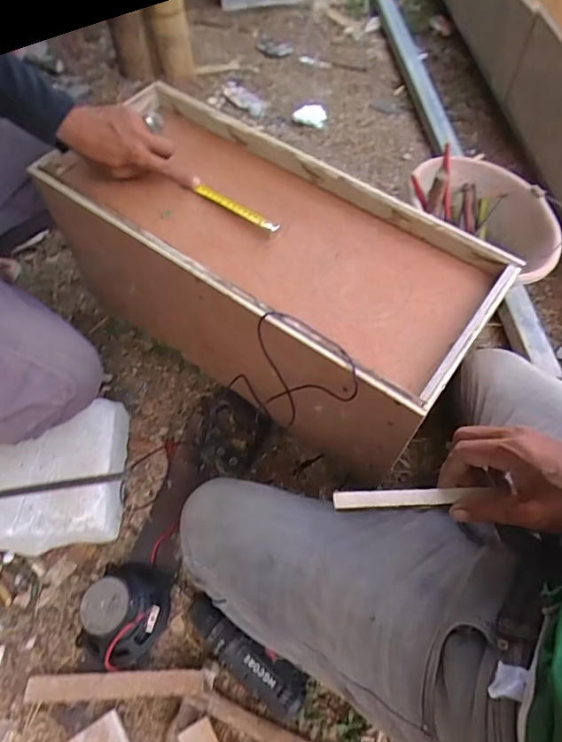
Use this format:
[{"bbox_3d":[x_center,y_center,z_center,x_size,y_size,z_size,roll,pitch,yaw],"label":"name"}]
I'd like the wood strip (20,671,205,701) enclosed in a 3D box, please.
[{"bbox_3d":[-0.214,0.396,0.623,0.235,0.013,0.026,-7,54,8],"label":"wood strip"}]

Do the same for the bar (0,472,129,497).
[{"bbox_3d":[-0.329,0.160,0.669,0.229,0.009,0.014,-9,58,-8],"label":"bar"}]

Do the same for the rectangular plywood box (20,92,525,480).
[{"bbox_3d":[-0.028,-0.136,0.761,0.620,0.262,0.275,32,61,17],"label":"rectangular plywood box"}]

